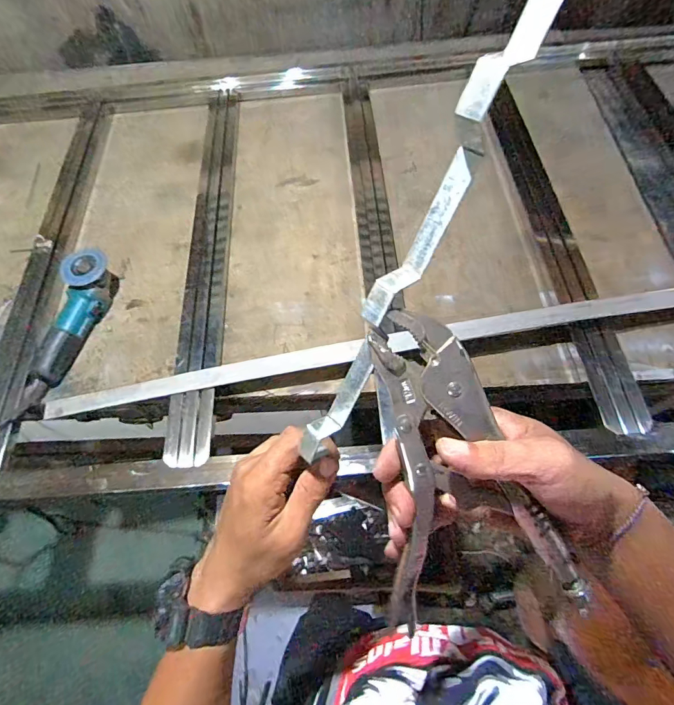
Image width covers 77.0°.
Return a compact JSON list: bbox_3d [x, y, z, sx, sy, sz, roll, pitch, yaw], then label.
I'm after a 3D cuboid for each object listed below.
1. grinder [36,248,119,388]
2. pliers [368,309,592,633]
[{"bbox_3d":[-0.572,-0.080,0.901,0.090,0.096,0.286,16,66,11],"label":"grinder"},{"bbox_3d":[0.070,0.075,0.267,0.114,0.023,0.204,-19,95,-6],"label":"pliers"}]

